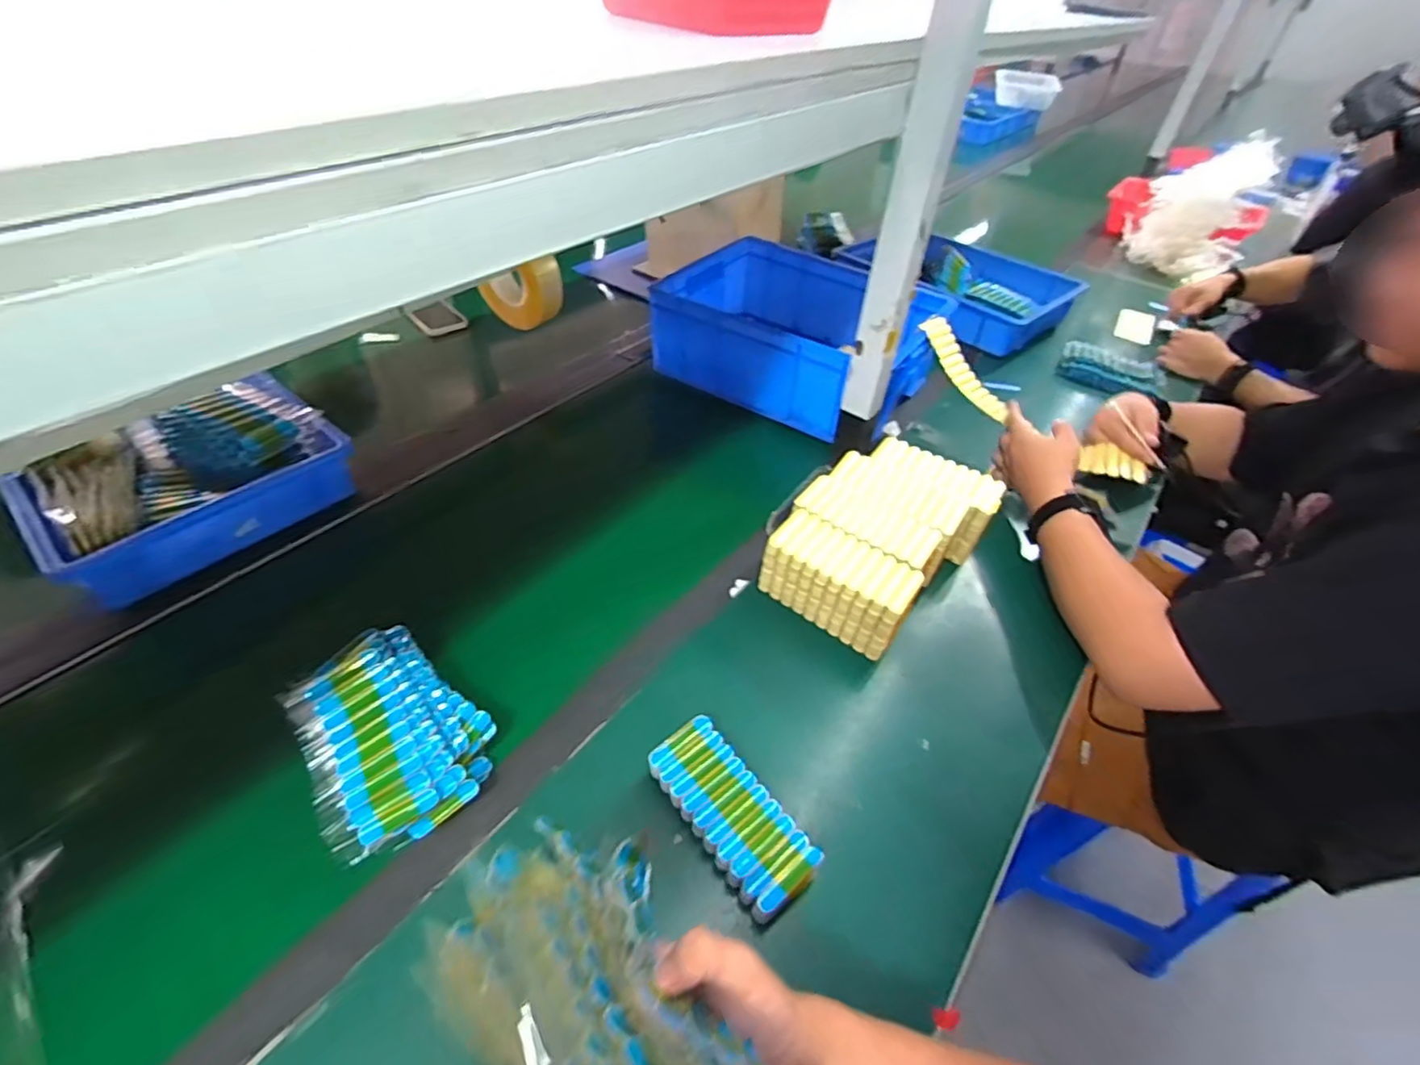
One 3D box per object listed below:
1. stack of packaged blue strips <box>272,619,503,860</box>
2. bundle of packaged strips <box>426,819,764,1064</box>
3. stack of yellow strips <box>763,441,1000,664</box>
[{"bbox_3d":[-0.278,0.177,0.529,0.135,0.076,0.180,-26,52,-26],"label":"stack of packaged blue strips"},{"bbox_3d":[-0.048,0.238,0.284,0.102,0.065,0.203,-32,52,-30],"label":"bundle of packaged strips"},{"bbox_3d":[0.200,0.004,0.713,0.176,0.098,0.262,34,53,27],"label":"stack of yellow strips"}]

